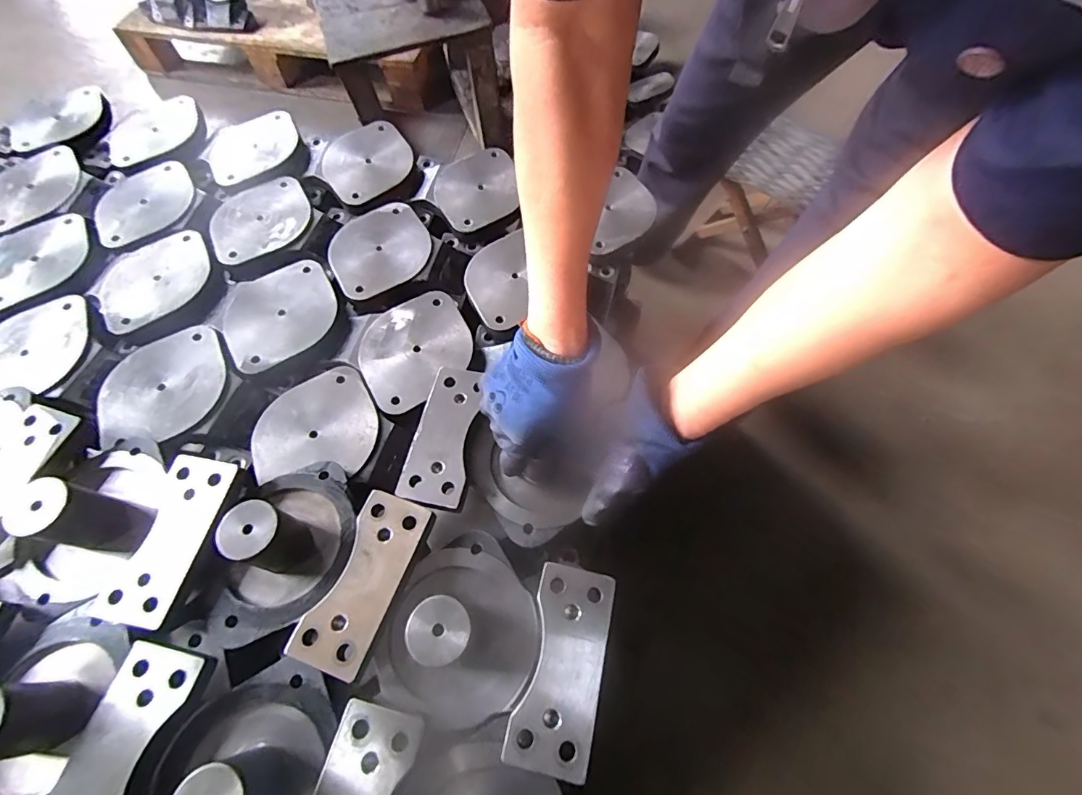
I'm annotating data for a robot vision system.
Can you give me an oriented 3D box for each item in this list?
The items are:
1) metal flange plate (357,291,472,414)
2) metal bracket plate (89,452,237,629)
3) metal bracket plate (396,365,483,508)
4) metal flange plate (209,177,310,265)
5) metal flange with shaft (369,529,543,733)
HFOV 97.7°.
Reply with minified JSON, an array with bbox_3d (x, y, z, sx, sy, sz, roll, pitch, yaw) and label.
[{"bbox_3d":[-0.152,-0.060,0.568,0.133,0.015,0.130,-30,66,-14],"label":"metal flange plate"},{"bbox_3d":[-0.333,0.124,0.424,0.061,0.008,0.144,12,65,3],"label":"metal bracket plate"},{"bbox_3d":[-0.093,0.034,0.468,0.059,0.007,0.141,10,63,5],"label":"metal bracket plate"},{"bbox_3d":[-0.393,-0.252,0.661,0.131,0.007,0.135,0,63,0],"label":"metal flange plate"},{"bbox_3d":[-0.063,0.181,0.387,0.126,0.073,0.137,0,63,0],"label":"metal flange with shaft"}]

